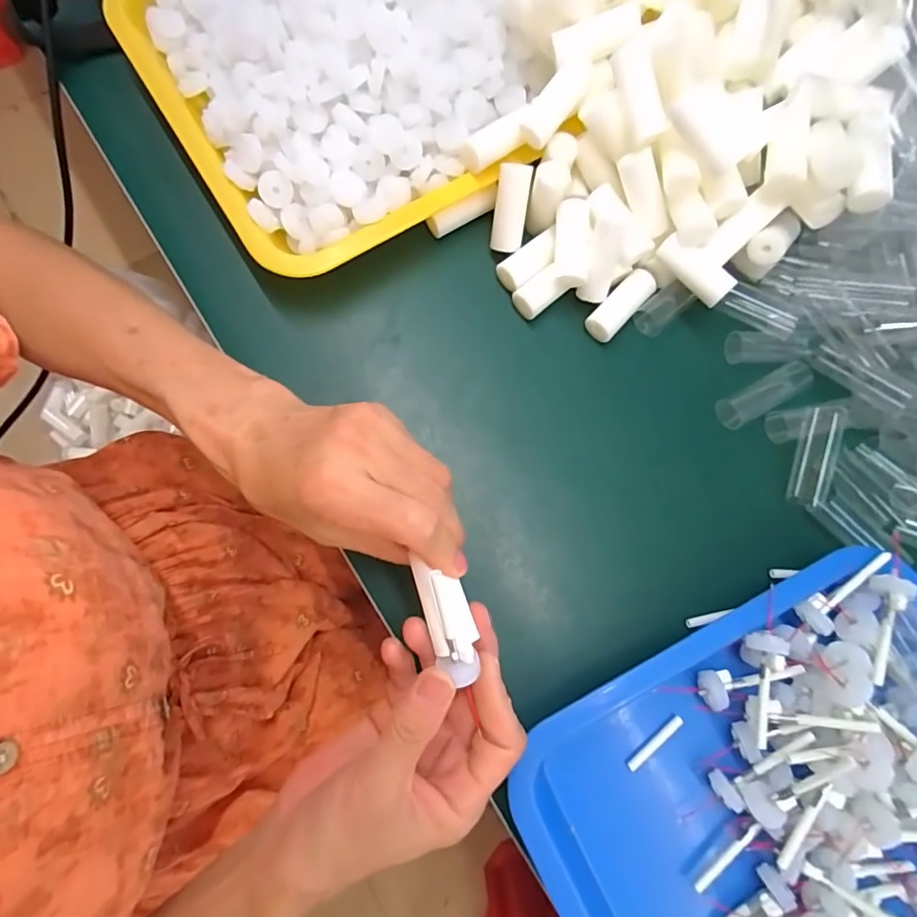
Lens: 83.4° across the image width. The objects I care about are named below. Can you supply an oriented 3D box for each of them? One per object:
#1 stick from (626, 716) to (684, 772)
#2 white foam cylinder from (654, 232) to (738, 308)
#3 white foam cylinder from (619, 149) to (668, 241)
[{"bbox_3d":[0.112,0.162,0.293,0.040,0.004,0.006,-38,83,-8],"label":"stick"},{"bbox_3d":[0.150,-0.120,0.327,0.051,0.015,0.016,42,81,6],"label":"white foam cylinder"},{"bbox_3d":[0.116,-0.162,0.319,0.015,0.014,0.051,-43,120,-8],"label":"white foam cylinder"}]

